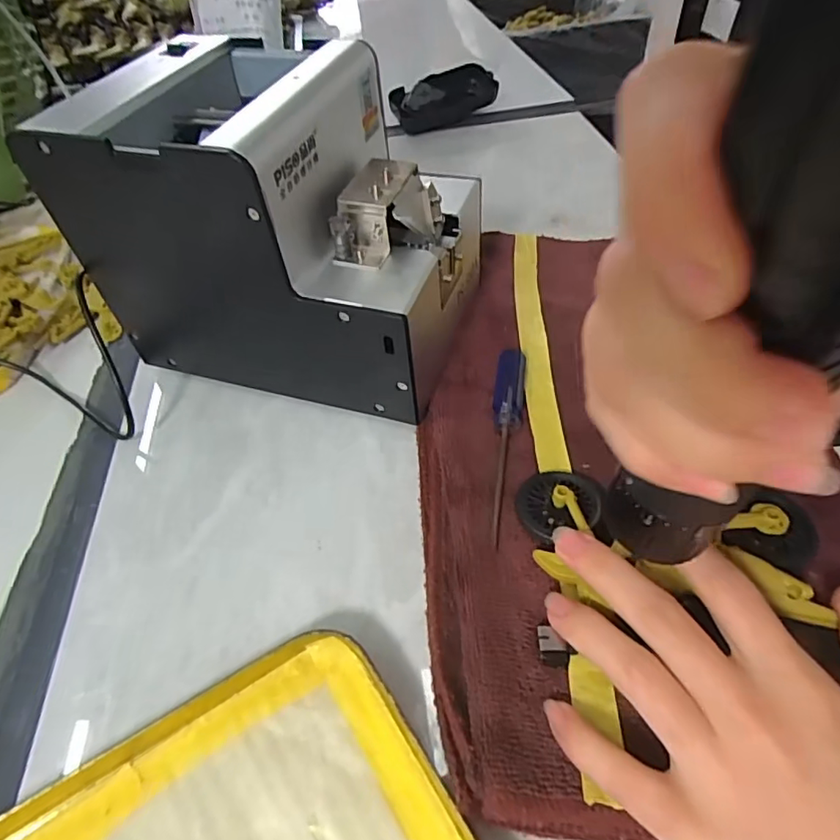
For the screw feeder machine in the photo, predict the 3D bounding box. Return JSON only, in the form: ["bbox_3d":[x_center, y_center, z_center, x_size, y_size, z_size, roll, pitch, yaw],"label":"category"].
[{"bbox_3d":[-0.070,-0.102,0.300,0.177,0.147,0.121,12,51,15],"label":"screw feeder machine"}]

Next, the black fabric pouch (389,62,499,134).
[{"bbox_3d":[0.024,-0.326,0.563,0.110,0.046,0.048,-19,50,-11],"label":"black fabric pouch"}]

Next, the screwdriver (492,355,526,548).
[{"bbox_3d":[0.043,0.006,0.274,0.015,0.011,0.116,5,49,9],"label":"screwdriver"}]

